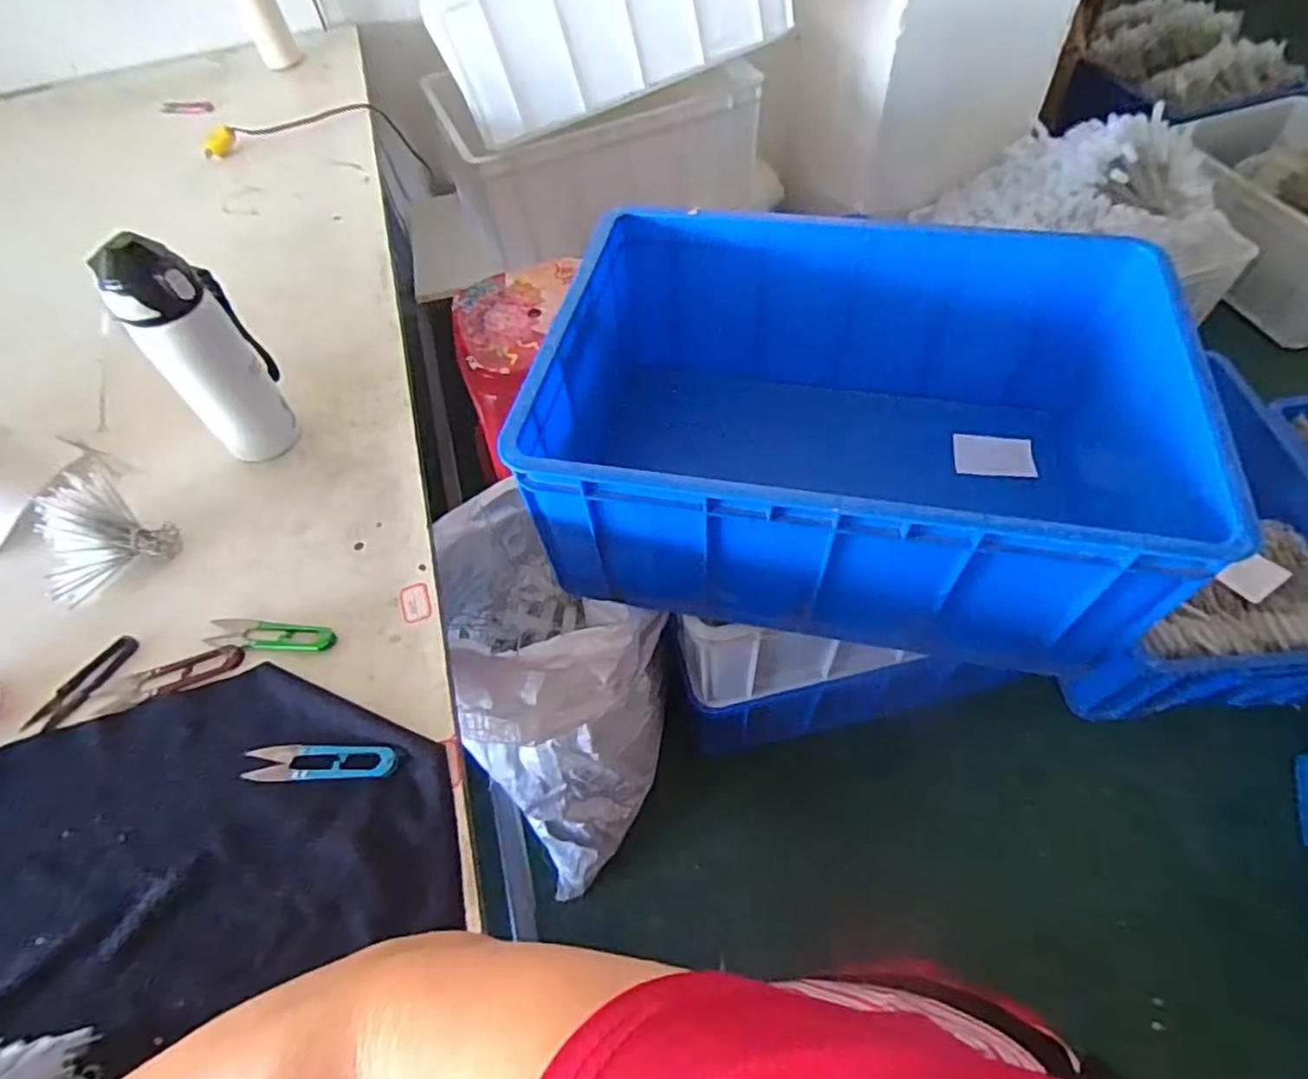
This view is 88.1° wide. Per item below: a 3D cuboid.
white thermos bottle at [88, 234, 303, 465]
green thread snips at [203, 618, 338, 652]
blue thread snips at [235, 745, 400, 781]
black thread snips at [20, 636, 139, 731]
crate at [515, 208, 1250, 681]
[{"bbox_3d":[-0.415,-0.173,0.631,0.073,0.215,0.082,-22,58,-12],"label":"white thermos bottle"},{"bbox_3d":[-0.338,0.084,0.590,0.119,0.012,0.030,7,57,8],"label":"green thread snips"},{"bbox_3d":[-0.258,0.172,0.525,0.120,0.013,0.029,0,56,3],"label":"blue thread snips"},{"bbox_3d":[-0.497,0.128,0.589,0.029,0.019,0.102,35,64,23],"label":"black thread snips"},{"bbox_3d":[0.208,-0.126,0.778,0.604,0.283,0.439,8,57,10],"label":"crate"}]

